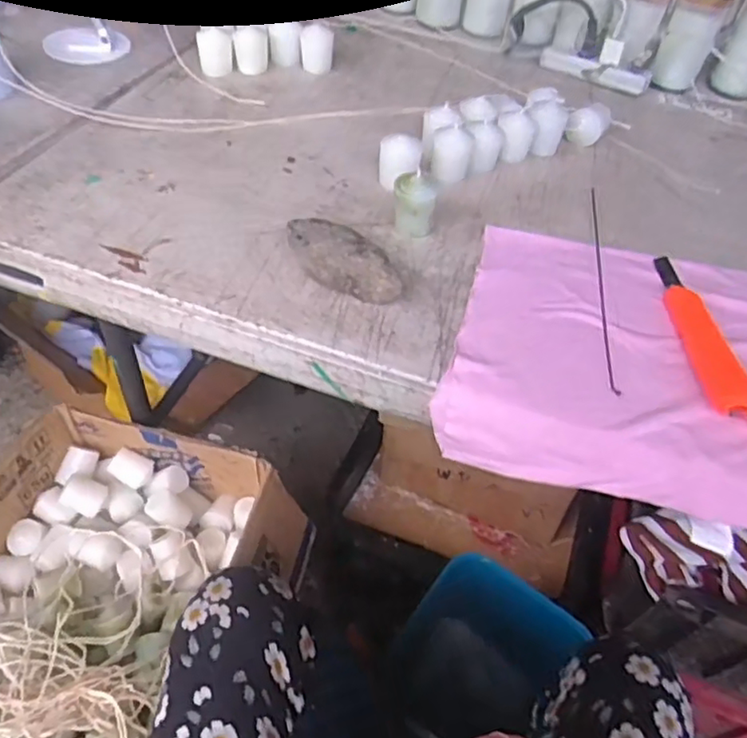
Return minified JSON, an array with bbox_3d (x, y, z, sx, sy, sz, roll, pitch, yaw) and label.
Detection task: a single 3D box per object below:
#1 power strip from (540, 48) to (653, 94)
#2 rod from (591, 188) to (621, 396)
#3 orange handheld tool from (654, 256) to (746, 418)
[{"bbox_3d":[0.289,-0.395,0.824,0.145,0.025,0.029,28,51,20],"label":"power strip"},{"bbox_3d":[0.192,-0.081,0.528,0.010,0.006,0.269,10,47,4],"label":"rod"},{"bbox_3d":[0.248,-0.034,0.474,0.032,0.020,0.184,2,47,-4],"label":"orange handheld tool"}]

